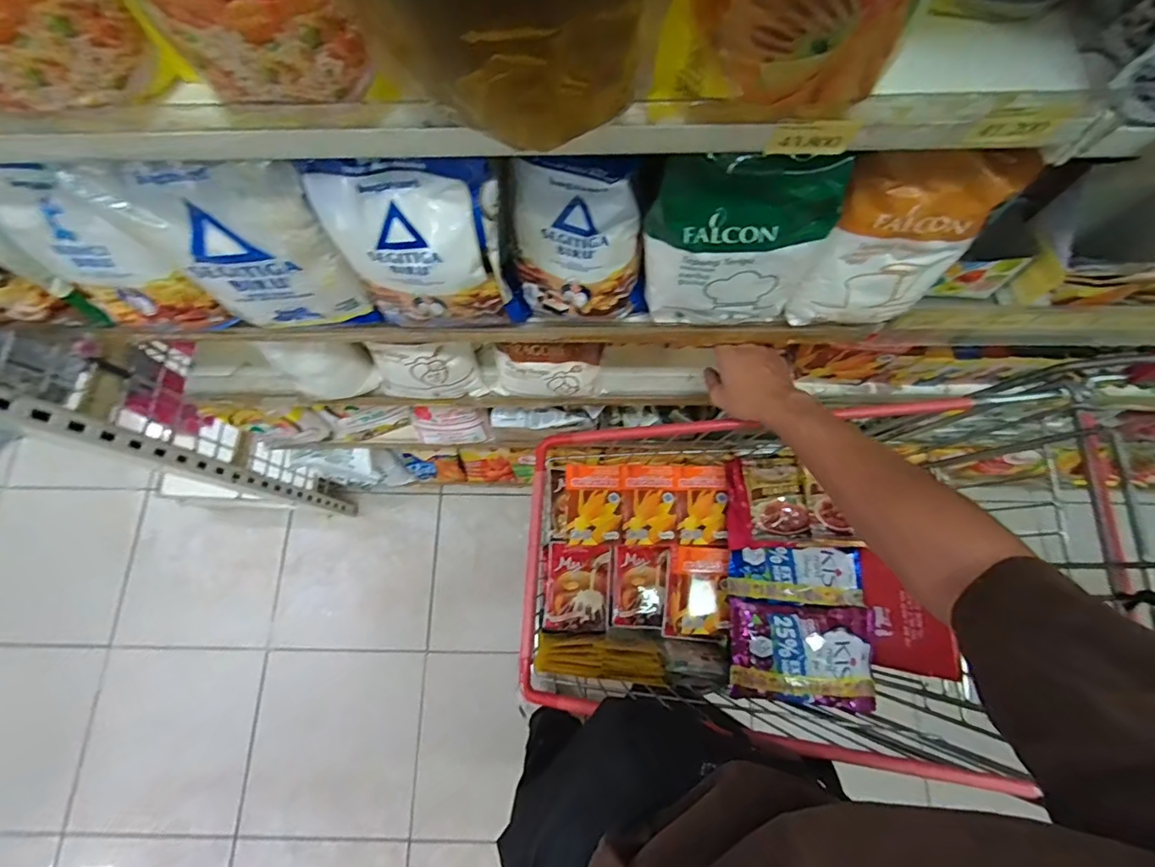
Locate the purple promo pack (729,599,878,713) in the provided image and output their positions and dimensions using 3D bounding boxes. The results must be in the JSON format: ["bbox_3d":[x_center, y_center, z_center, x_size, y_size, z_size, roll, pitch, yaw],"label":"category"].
[{"bbox_3d":[0.323,0.314,0.723,0.195,0.020,0.132,4,74,1],"label":"purple promo pack"}]

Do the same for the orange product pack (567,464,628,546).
[{"bbox_3d":[0.032,0.109,0.794,0.092,0.020,0.123,-2,74,-1],"label":"orange product pack"}]

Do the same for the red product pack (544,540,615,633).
[{"bbox_3d":[0.004,0.236,0.784,0.103,0.025,0.126,4,74,1],"label":"red product pack"}]

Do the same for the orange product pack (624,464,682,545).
[{"bbox_3d":[0.119,0.111,0.805,0.088,0.016,0.124,1,74,0],"label":"orange product pack"}]

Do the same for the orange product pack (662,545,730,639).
[{"bbox_3d":[0.184,0.242,0.783,0.086,0.039,0.136,6,74,2],"label":"orange product pack"}]

